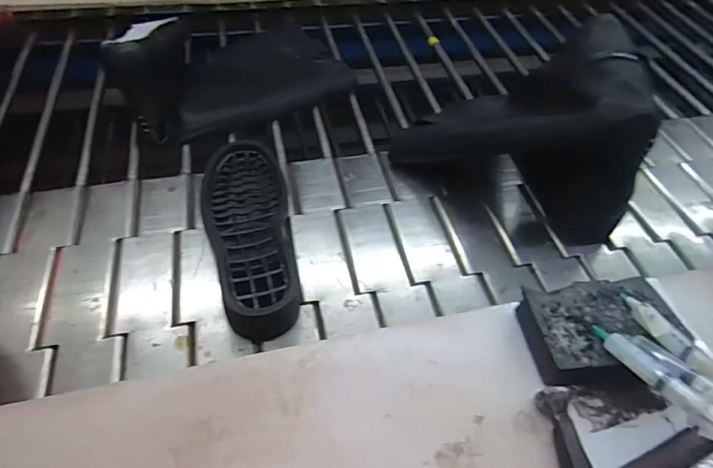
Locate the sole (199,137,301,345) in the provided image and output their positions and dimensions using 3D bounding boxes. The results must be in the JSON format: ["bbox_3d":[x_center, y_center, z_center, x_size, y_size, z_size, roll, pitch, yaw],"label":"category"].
[{"bbox_3d":[-0.126,-0.013,0.544,0.101,0.043,0.280,-6,51,-10],"label":"sole"}]

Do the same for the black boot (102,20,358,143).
[{"bbox_3d":[-0.200,-0.285,0.721,0.330,0.117,0.238,-23,56,-22],"label":"black boot"}]

